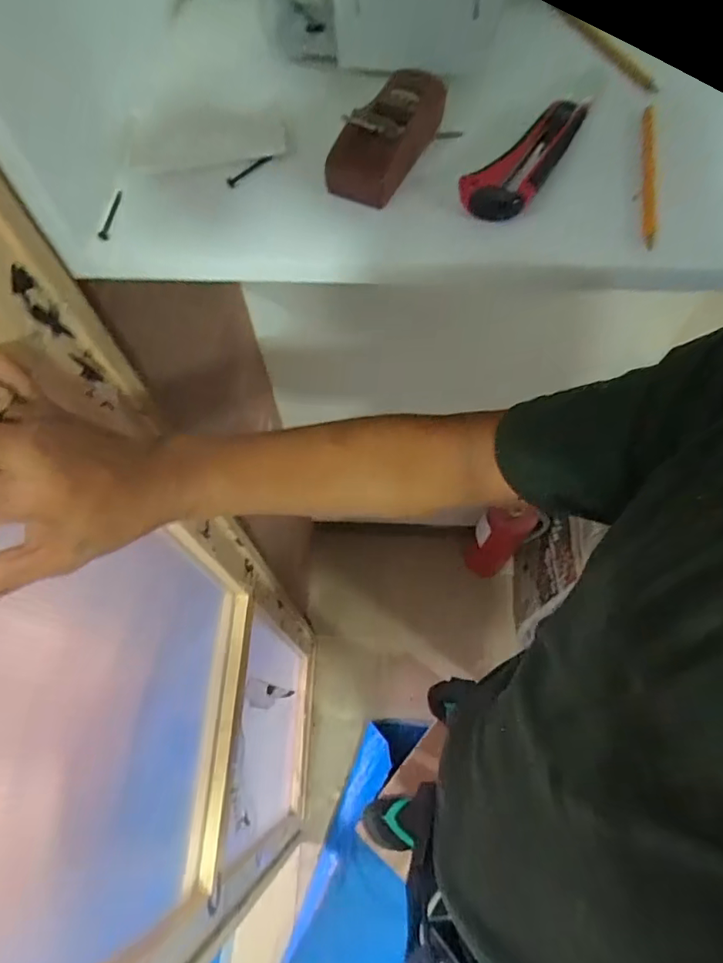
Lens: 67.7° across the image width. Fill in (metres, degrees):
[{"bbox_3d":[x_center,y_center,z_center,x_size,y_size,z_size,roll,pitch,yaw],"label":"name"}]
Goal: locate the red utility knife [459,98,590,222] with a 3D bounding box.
[{"bbox_3d":[0.113,-0.225,0.372,0.041,0.020,0.133,29,69,13],"label":"red utility knife"}]

